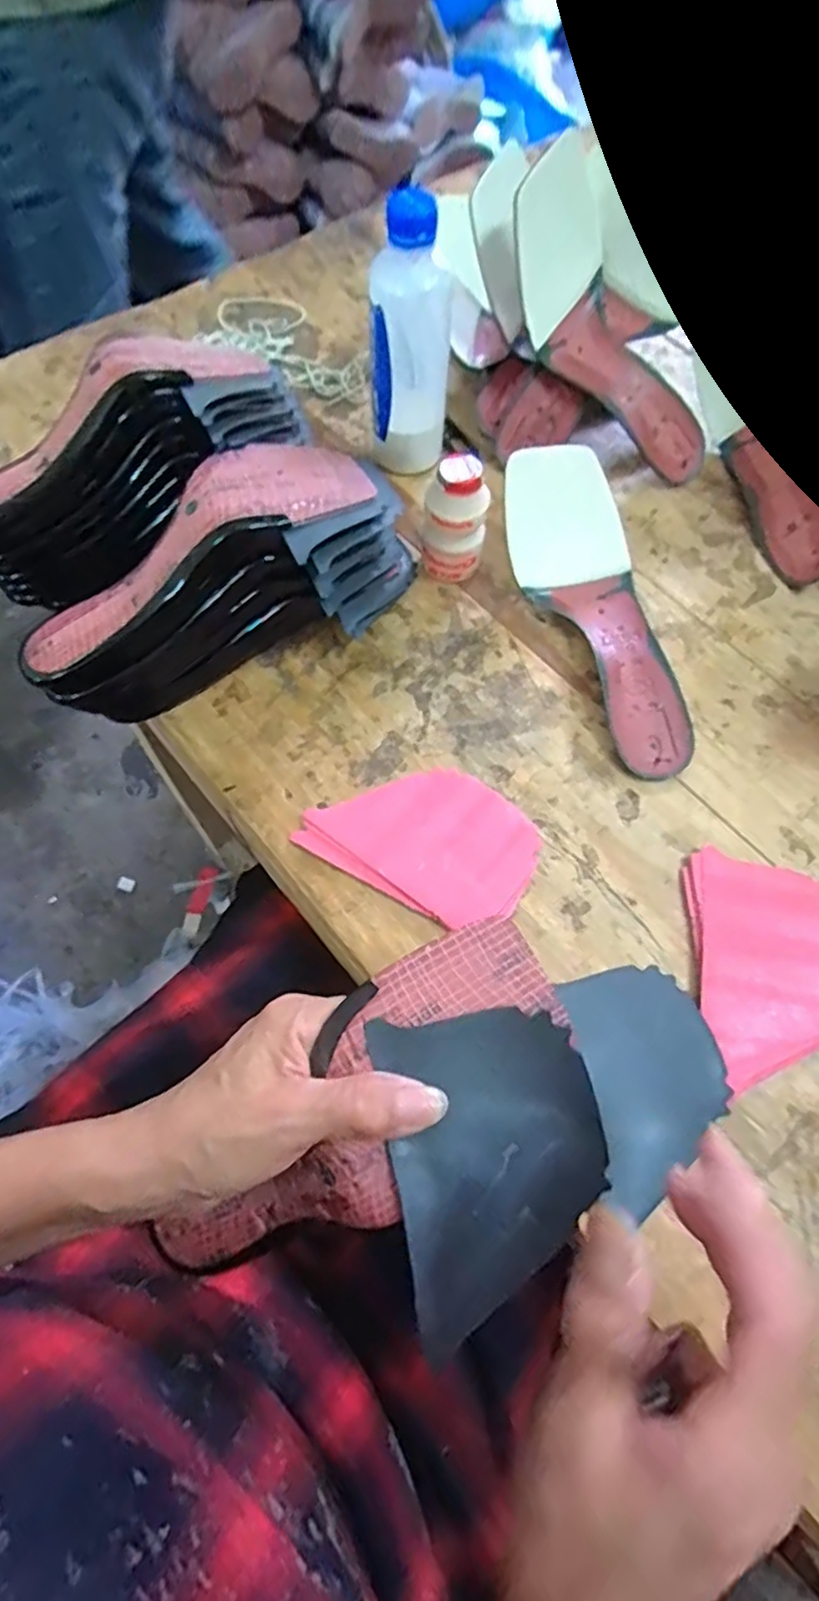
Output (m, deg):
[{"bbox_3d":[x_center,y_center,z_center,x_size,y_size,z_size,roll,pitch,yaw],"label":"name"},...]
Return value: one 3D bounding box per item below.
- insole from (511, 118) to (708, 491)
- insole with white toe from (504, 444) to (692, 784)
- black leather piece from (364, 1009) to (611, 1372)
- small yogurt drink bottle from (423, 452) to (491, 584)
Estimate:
[{"bbox_3d":[0.158,-0.361,0.526,0.241,0.064,0.082,44,66,-24],"label":"insole"},{"bbox_3d":[0.144,-0.137,0.461,0.080,0.067,0.229,-21,69,-12],"label":"insole with white toe"},{"bbox_3d":[0.036,0.147,0.268,0.083,0.009,0.116,-11,84,-4],"label":"black leather piece"},{"bbox_3d":[0.033,-0.201,0.481,0.043,0.082,0.035,6,66,0],"label":"small yogurt drink bottle"}]

